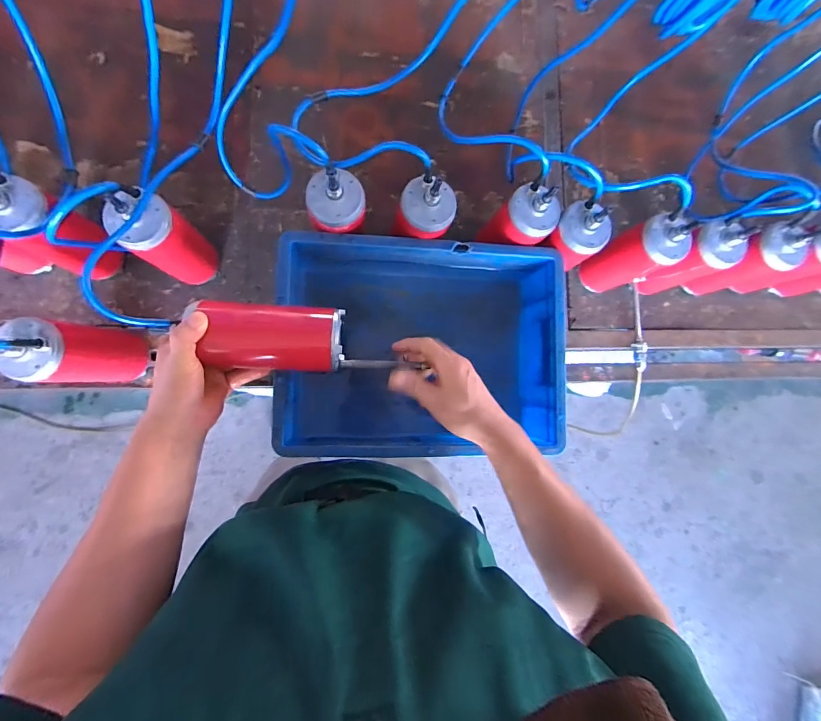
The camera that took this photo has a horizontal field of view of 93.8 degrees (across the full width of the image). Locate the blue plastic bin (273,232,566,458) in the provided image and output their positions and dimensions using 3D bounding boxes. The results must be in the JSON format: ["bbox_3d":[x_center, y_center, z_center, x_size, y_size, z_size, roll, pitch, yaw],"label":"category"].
[{"bbox_3d":[0.016,-0.017,0.581,0.396,0.113,0.297,1,86,-7],"label":"blue plastic bin"}]

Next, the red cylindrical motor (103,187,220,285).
[{"bbox_3d":[-0.334,-0.165,0.537,0.066,0.192,0.072,1,86,-7],"label":"red cylindrical motor"}]

